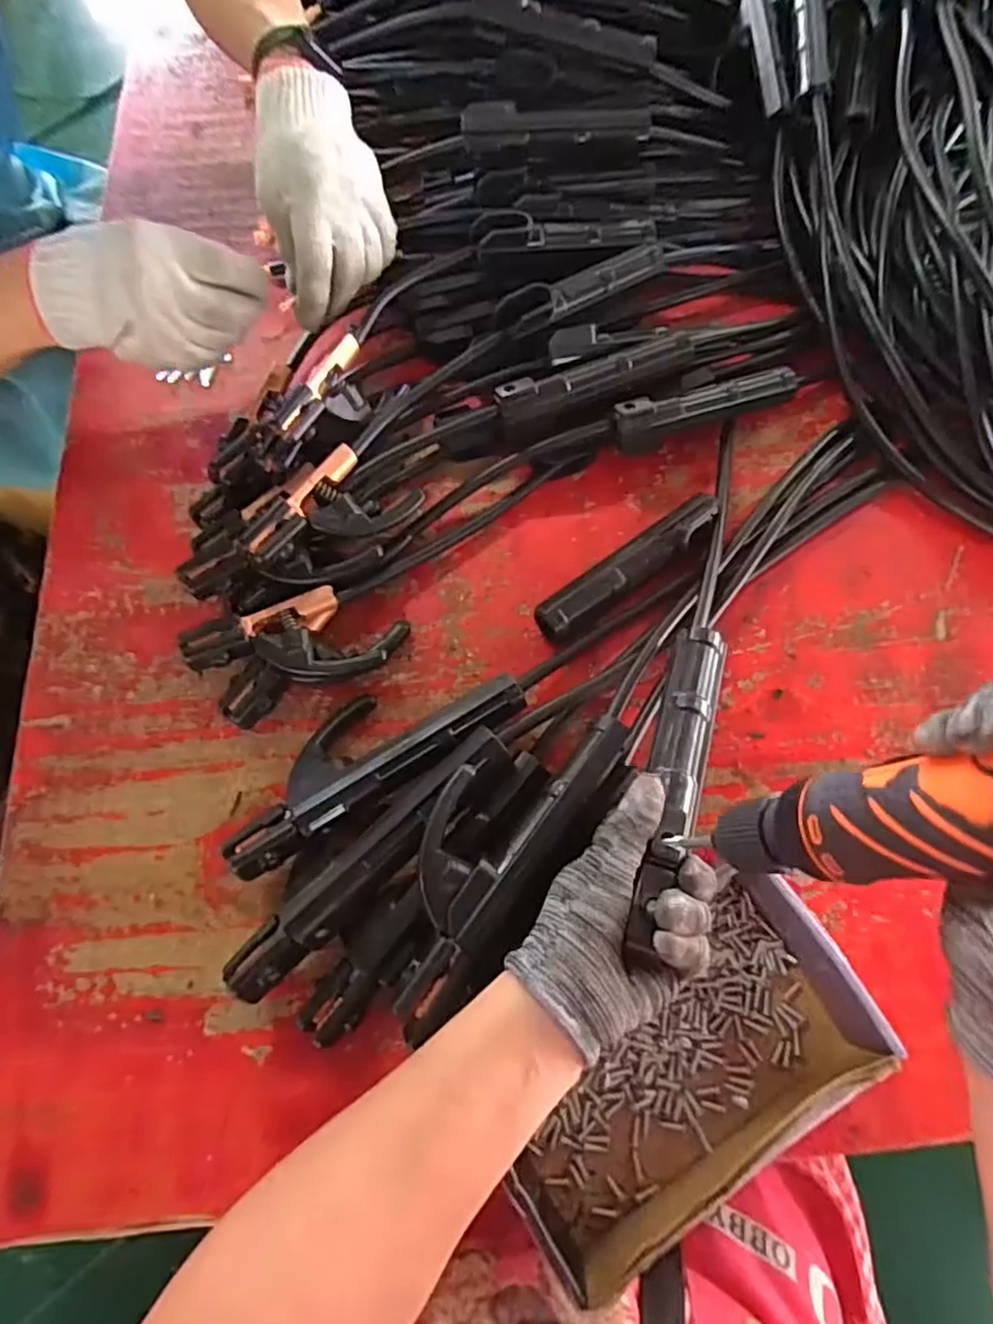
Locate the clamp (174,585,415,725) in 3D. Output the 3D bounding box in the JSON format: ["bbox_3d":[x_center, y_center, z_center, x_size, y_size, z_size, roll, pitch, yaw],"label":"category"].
[{"bbox_3d":[-0.132,-0.012,0.444,0.133,0.037,0.066,-25,71,-9],"label":"clamp"}]

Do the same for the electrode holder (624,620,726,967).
[{"bbox_3d":[0.102,0.061,0.366,0.029,0.027,0.197,16,56,7],"label":"electrode holder"}]

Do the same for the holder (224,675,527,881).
[{"bbox_3d":[-0.082,0.052,0.420,0.195,0.040,0.071,-32,72,-11],"label":"holder"}]

